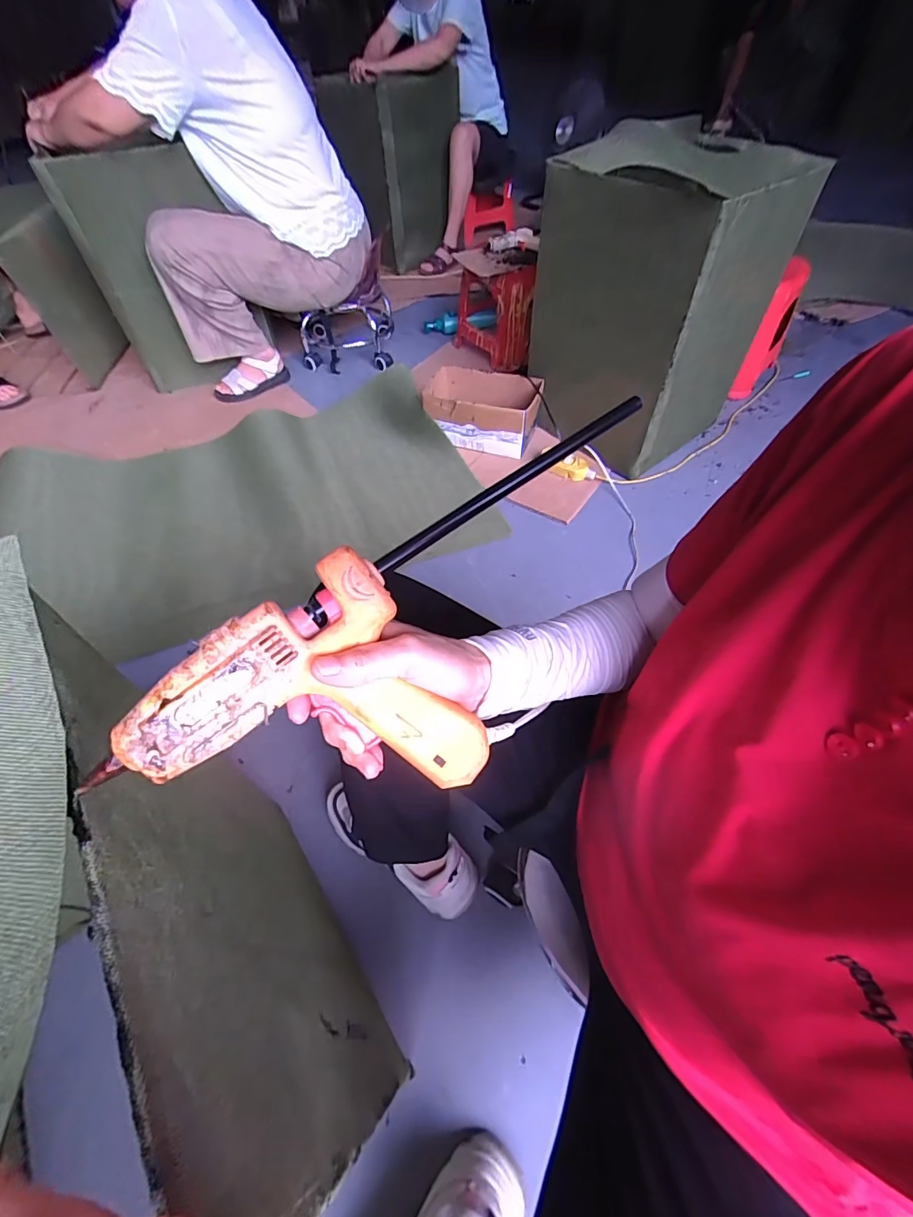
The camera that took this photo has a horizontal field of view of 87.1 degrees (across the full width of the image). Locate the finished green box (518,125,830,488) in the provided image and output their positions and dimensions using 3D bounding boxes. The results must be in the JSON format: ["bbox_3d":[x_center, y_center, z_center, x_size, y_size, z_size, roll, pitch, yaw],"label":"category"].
[{"bbox_3d":[0.463,-0.705,1.136,0.410,0.584,0.382,-36,59,-21],"label":"finished green box"}]

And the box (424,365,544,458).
[{"bbox_3d":[0.070,-0.534,1.295,0.296,0.134,0.162,11,55,12],"label":"box"}]

